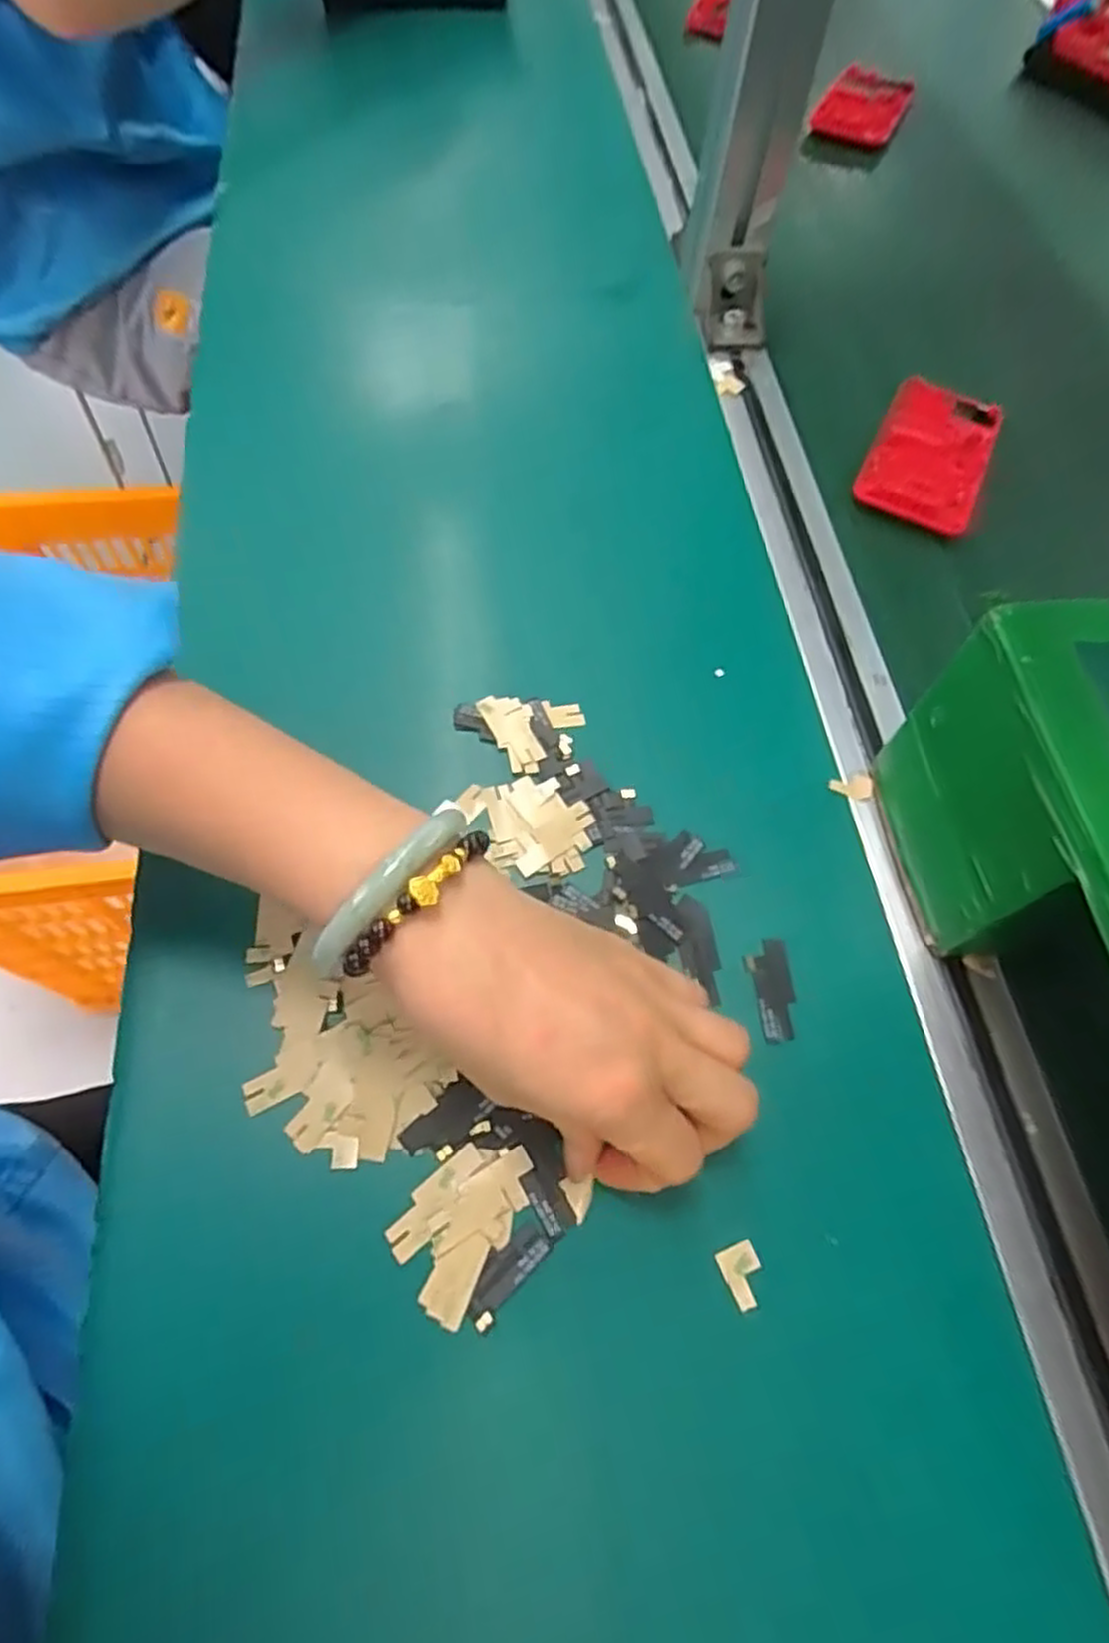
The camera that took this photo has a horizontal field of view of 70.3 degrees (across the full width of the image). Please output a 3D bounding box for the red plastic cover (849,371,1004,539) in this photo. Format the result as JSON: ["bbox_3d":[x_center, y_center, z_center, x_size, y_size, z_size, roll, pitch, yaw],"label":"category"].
[{"bbox_3d":[0.214,-0.210,0.445,0.062,0.010,0.119,26,64,8],"label":"red plastic cover"}]

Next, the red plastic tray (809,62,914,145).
[{"bbox_3d":[0.246,-0.569,0.623,0.060,0.013,0.117,25,64,8],"label":"red plastic tray"}]

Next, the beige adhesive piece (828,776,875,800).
[{"bbox_3d":[0.132,-0.014,0.349,0.019,0.004,0.010,-8,65,-6],"label":"beige adhesive piece"}]

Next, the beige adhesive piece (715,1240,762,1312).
[{"bbox_3d":[0.064,0.153,0.265,0.014,0.004,0.018,-17,66,-13],"label":"beige adhesive piece"}]

